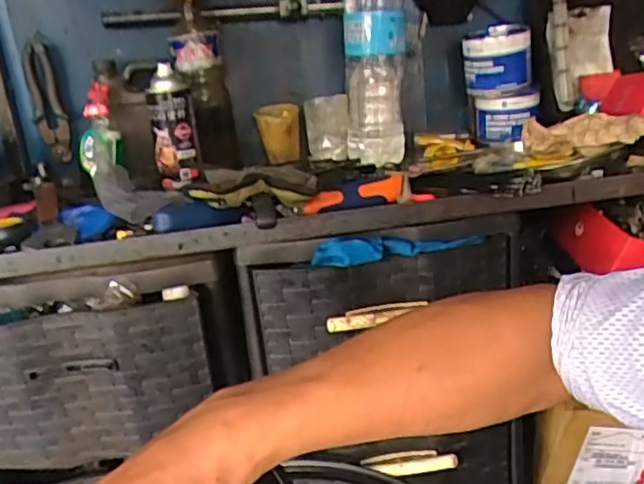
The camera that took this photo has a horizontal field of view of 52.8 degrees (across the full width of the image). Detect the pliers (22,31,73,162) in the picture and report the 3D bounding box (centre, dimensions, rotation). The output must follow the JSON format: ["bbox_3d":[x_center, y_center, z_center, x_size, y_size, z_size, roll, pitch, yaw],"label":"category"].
[{"bbox_3d":[-0.437,-0.227,1.035,0.054,0.194,0.025,-10,14,12],"label":"pliers"}]

